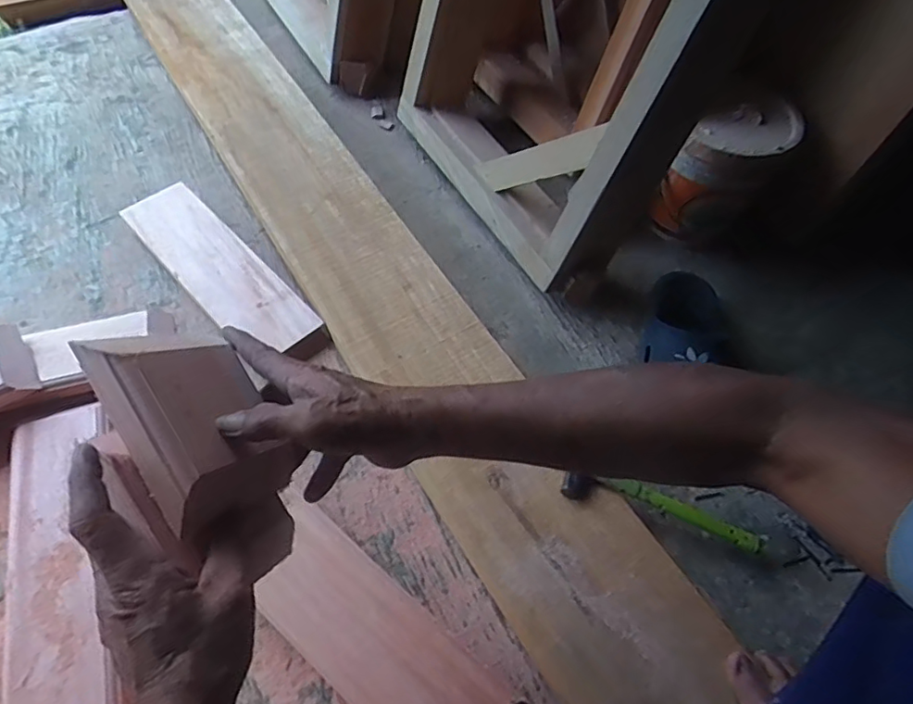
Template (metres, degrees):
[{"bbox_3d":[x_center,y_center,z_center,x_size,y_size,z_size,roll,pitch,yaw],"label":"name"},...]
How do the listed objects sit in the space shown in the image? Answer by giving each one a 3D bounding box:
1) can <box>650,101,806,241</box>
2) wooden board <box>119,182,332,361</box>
[{"bbox_3d":[0.408,-0.279,0.888,0.147,0.183,0.150,26,60,14],"label":"can"},{"bbox_3d":[-0.360,-0.124,0.872,0.114,0.039,0.387,-39,66,-24],"label":"wooden board"}]

